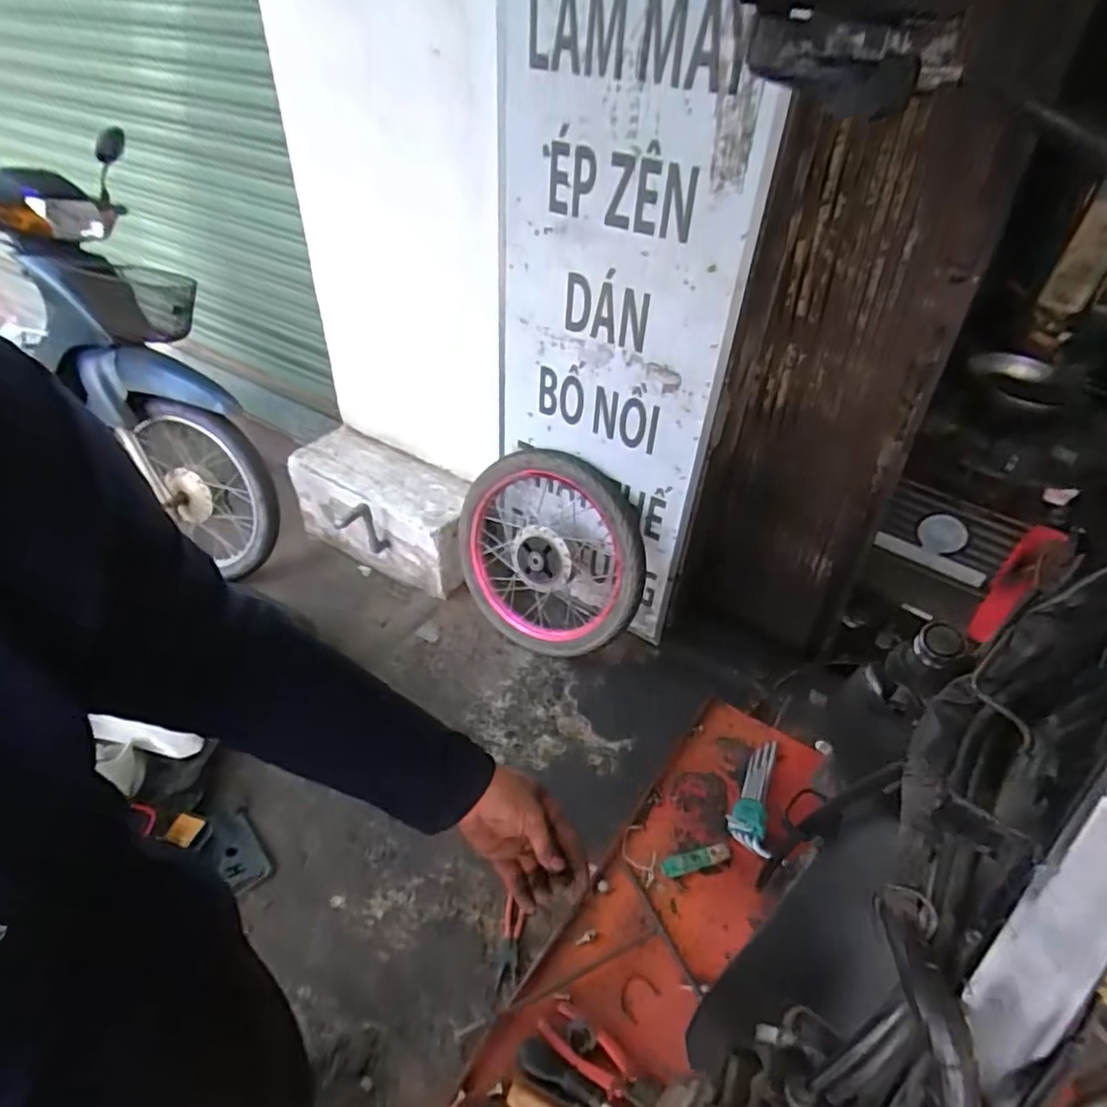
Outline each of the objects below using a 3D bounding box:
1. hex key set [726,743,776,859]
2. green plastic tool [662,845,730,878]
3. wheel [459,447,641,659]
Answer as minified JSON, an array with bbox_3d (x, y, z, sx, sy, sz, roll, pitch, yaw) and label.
[{"bbox_3d":[0.313,0.369,1.017,0.064,0.027,0.209,12,43,13],"label":"hex key set"},{"bbox_3d":[0.206,0.446,0.938,0.104,0.010,0.026,-10,43,-15],"label":"green plastic tool"},{"bbox_3d":[-0.007,-0.005,1.701,0.530,0.536,0.132,18,27,22],"label":"wheel"}]

